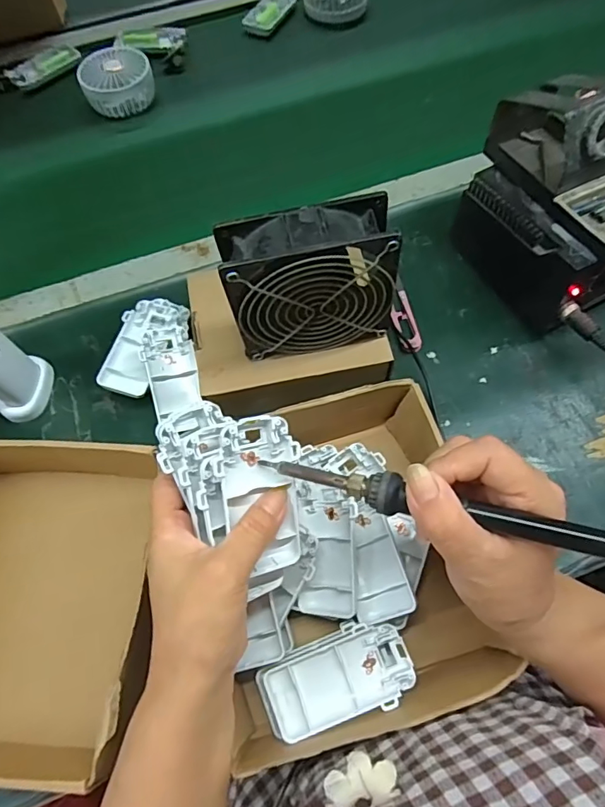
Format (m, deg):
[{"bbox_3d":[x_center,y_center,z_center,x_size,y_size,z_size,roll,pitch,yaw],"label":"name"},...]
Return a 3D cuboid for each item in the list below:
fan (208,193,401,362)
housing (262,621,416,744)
[{"bbox_3d":[0.006,-0.088,0.371,0.118,0.116,0.045,-11,66,-3],"label":"fan"},{"bbox_3d":[0.025,0.183,0.328,0.095,0.018,0.048,-17,67,-6],"label":"housing"}]

